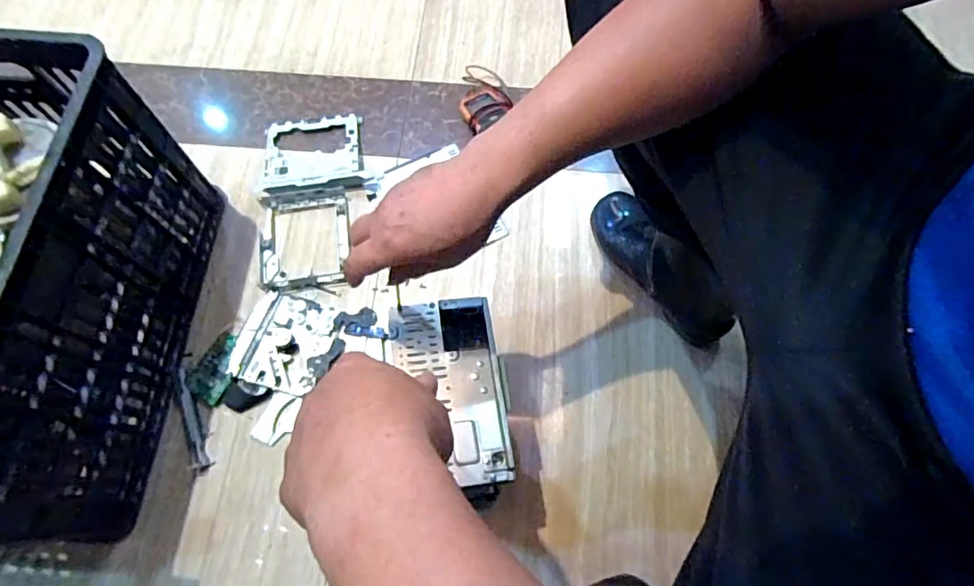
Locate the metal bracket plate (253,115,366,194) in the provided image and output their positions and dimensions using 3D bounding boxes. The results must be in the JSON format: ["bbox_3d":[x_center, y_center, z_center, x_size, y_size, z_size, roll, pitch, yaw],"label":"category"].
[{"bbox_3d":[-0.262,-0.215,0.804,0.145,0.024,0.129,-9,68,-4],"label":"metal bracket plate"}]

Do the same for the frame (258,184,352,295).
[{"bbox_3d":[-0.264,-0.074,0.763,0.130,0.027,0.162,-7,68,-3],"label":"frame"}]

